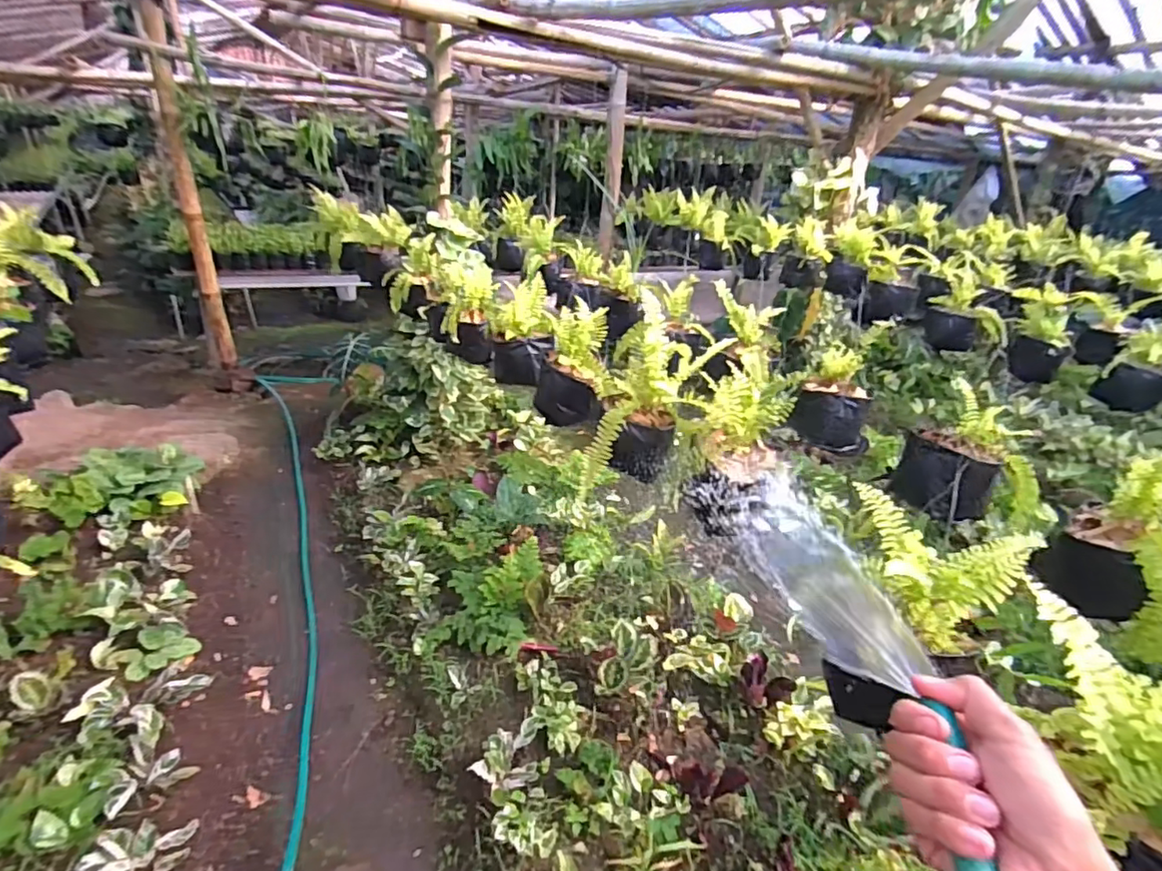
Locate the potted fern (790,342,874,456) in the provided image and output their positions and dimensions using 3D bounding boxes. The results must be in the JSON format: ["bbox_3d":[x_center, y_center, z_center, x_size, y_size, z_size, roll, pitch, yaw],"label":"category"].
[{"bbox_3d":[0.549,-0.072,1.235,0.148,0.185,0.127,21,31,29],"label":"potted fern"}]

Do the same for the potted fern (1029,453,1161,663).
[{"bbox_3d":[0.816,0.166,0.835,0.188,0.228,0.195,-16,33,-34],"label":"potted fern"}]

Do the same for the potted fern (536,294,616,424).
[{"bbox_3d":[-0.016,-0.148,1.250,0.163,0.221,0.150,1,28,-8],"label":"potted fern"}]

